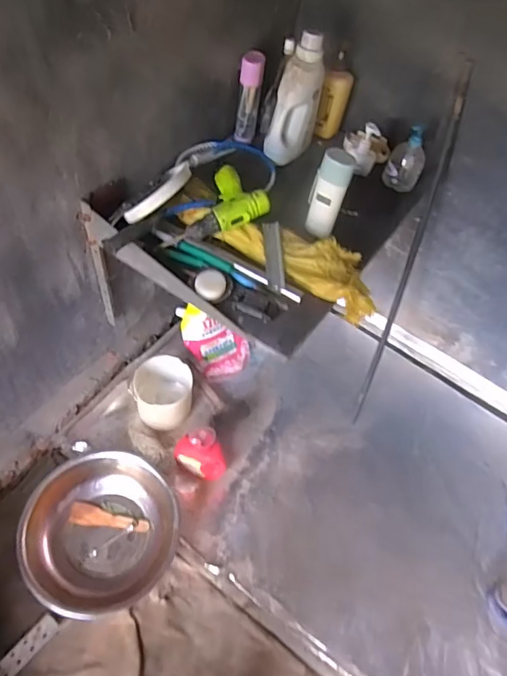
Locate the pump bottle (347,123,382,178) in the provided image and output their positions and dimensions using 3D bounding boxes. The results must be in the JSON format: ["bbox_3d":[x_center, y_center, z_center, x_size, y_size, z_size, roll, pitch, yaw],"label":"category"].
[{"bbox_3d":[0.268,-0.454,1.177,0.068,0.109,0.059,-6,55,-10],"label":"pump bottle"}]

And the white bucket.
[{"bbox_3d":[-0.260,0.150,1.388,0.168,0.134,0.177,5,54,-6],"label":"white bucket"}]

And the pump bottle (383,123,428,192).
[{"bbox_3d":[0.376,-0.434,1.192,0.087,0.141,0.075,24,54,8],"label":"pump bottle"}]

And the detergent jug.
[{"bbox_3d":[0.099,-0.545,1.138,0.069,0.247,0.129,39,57,18],"label":"detergent jug"}]

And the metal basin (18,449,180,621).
[{"bbox_3d":[-0.372,0.475,1.200,0.357,0.122,0.351,5,54,-6],"label":"metal basin"}]

